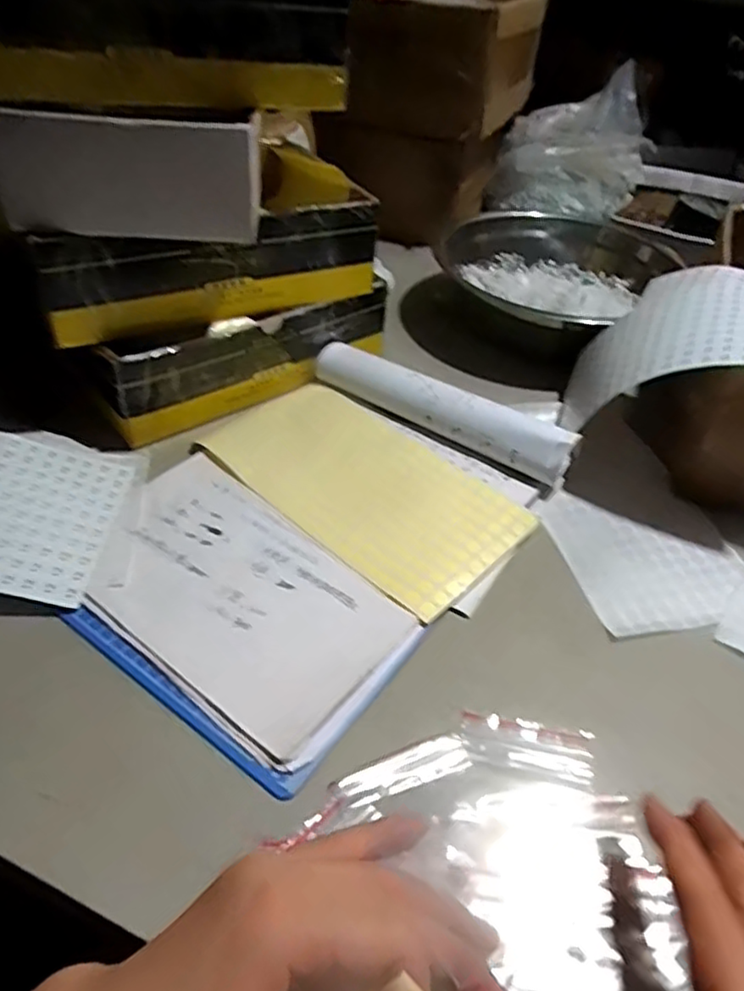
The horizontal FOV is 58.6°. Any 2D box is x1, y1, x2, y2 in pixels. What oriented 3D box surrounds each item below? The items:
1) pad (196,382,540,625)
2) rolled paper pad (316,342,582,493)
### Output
[{"bbox_3d":[-0.009,-0.014,0.481,0.233,0.008,0.126,34,50,28],"label":"pad"},{"bbox_3d":[0.051,-0.071,0.520,0.219,0.038,0.029,28,47,23],"label":"rolled paper pad"}]

